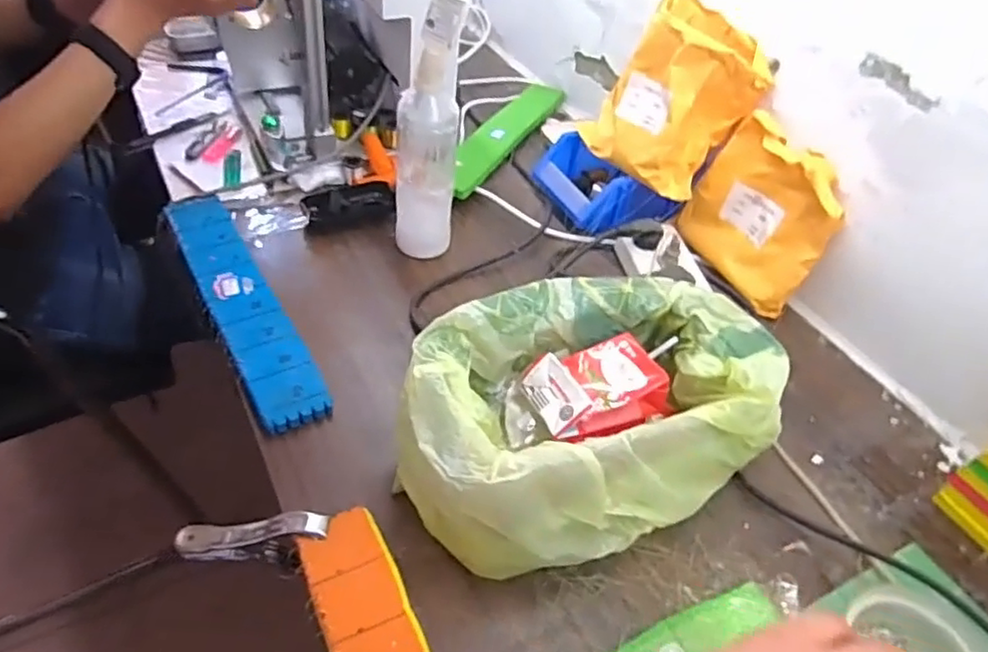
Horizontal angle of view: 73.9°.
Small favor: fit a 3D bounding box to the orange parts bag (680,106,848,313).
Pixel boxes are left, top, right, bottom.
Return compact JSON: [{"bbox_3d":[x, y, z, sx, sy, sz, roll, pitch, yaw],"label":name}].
[{"bbox_3d":[0.298,-0.128,0.729,0.050,0.160,0.167,-10,48,-34],"label":"orange parts bag"}]

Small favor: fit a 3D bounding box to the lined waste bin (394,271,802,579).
[{"bbox_3d":[0.076,0.069,0.533,0.286,0.123,0.189,-20,51,-25],"label":"lined waste bin"}]

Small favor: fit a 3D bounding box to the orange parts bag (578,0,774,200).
[{"bbox_3d":[0.205,-0.264,0.759,0.081,0.192,0.167,-5,42,-42],"label":"orange parts bag"}]

